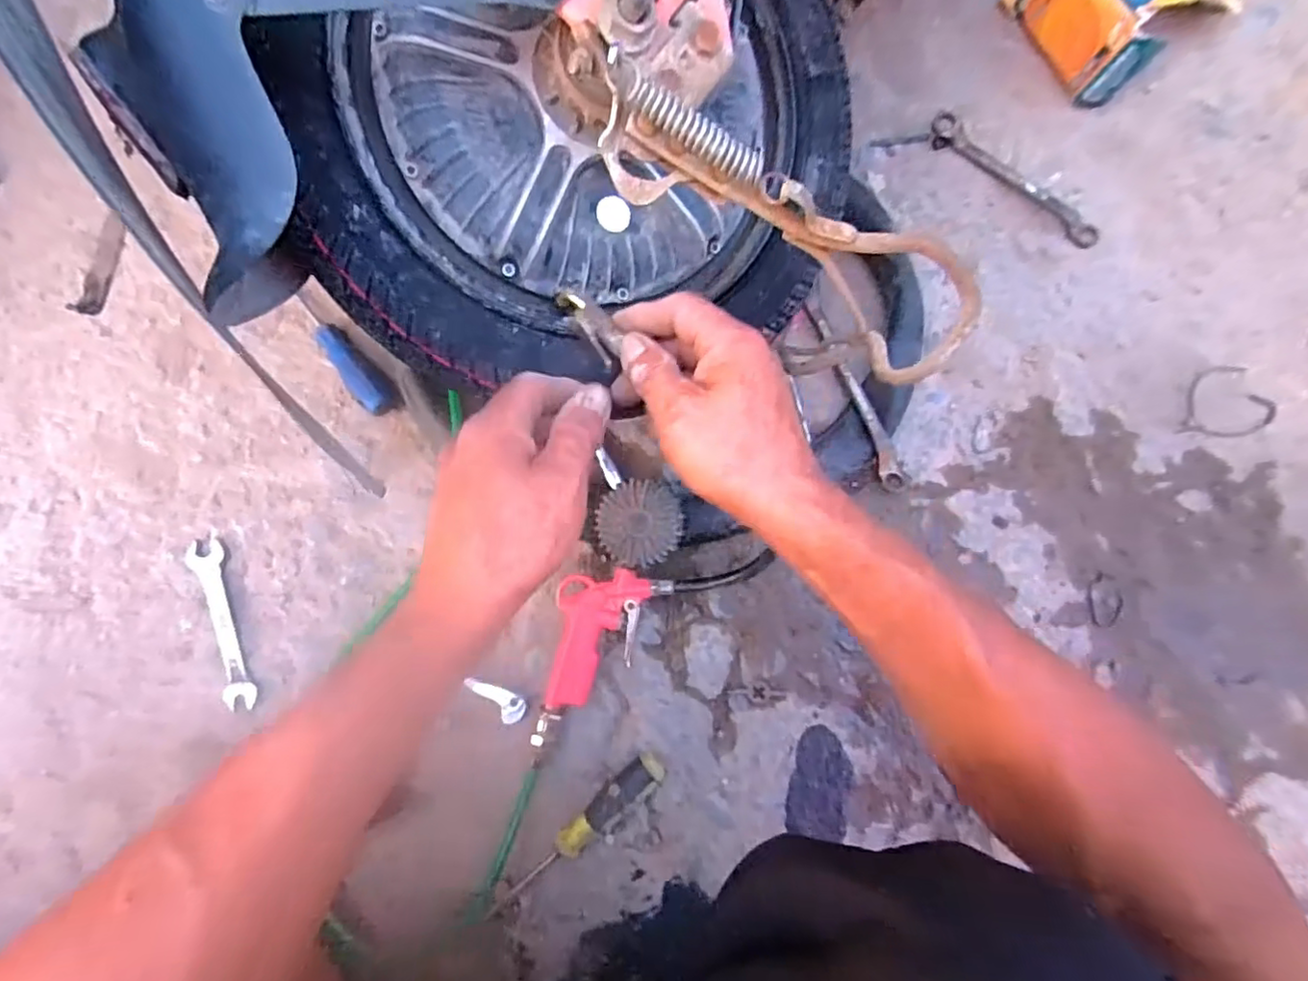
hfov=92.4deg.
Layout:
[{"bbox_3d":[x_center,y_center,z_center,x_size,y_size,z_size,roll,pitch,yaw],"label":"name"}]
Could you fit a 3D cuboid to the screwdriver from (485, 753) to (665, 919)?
[{"bbox_3d":[-0.068,0.284,0.513,0.185,0.024,0.027,-41,84,-2],"label":"screwdriver"}]

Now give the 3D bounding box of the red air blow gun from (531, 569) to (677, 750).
[{"bbox_3d":[-0.060,0.131,0.525,0.076,0.038,0.160,31,86,5],"label":"red air blow gun"}]

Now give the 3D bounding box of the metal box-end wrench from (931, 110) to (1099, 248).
[{"bbox_3d":[0.327,-0.283,0.572,0.181,0.013,0.027,41,87,6],"label":"metal box-end wrench"}]

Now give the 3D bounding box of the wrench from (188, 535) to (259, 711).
[{"bbox_3d":[-0.384,0.119,0.558,0.032,0.007,0.151,-18,83,0],"label":"wrench"}]

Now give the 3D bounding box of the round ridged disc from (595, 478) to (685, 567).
[{"bbox_3d":[-0.012,0.026,0.505,0.068,0.016,0.066,6,84,3],"label":"round ridged disc"}]

